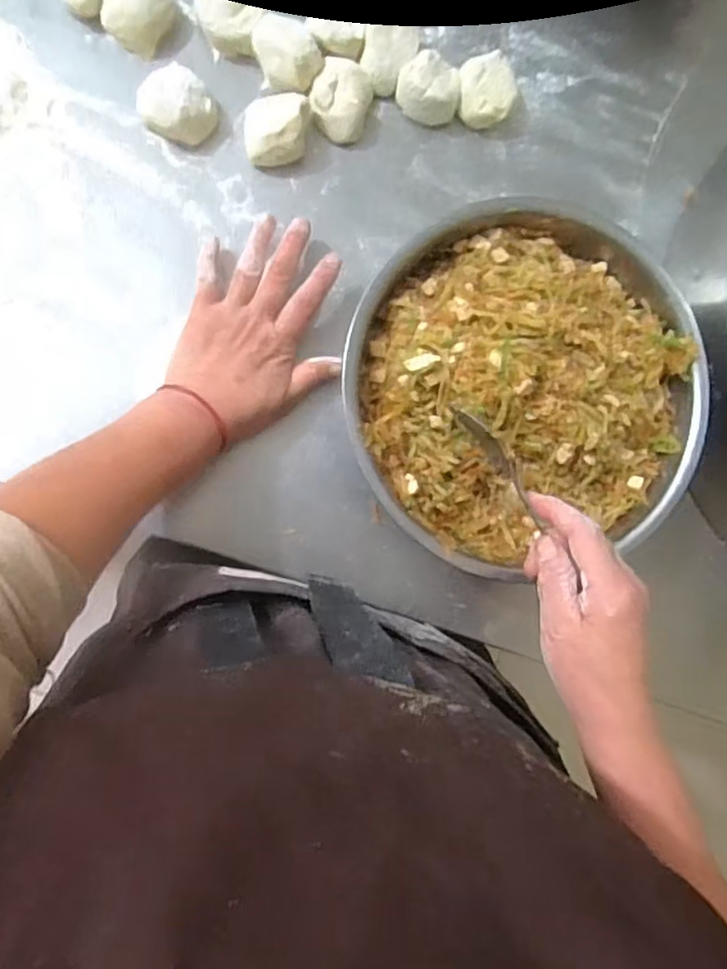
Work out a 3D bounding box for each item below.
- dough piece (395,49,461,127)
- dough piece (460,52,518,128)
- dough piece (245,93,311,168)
[{"bbox_3d":[0.051,-0.309,0.494,0.048,0.028,0.040,13,89,-9],"label":"dough piece"},{"bbox_3d":[0.097,-0.312,0.505,0.046,0.024,0.050,0,91,-9],"label":"dough piece"},{"bbox_3d":[-0.063,-0.261,0.470,0.046,0.032,0.041,0,91,-9],"label":"dough piece"}]

